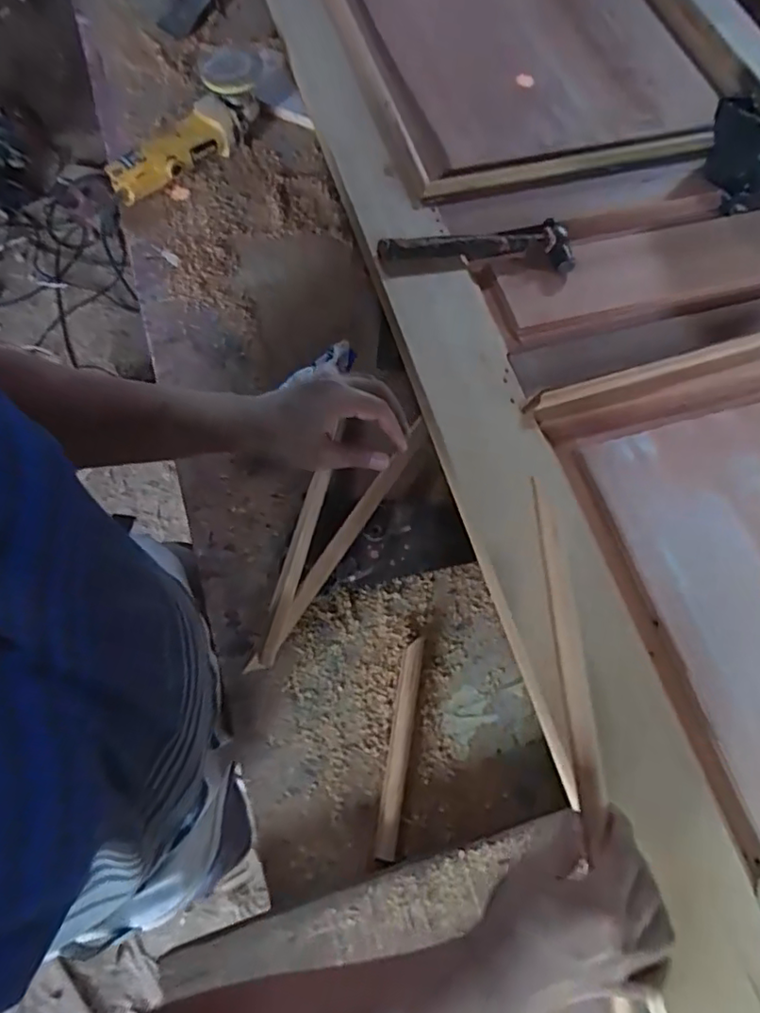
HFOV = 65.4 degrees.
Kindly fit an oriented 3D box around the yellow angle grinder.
[{"bbox_3d":[-0.289,-0.567,0.905,0.093,0.090,0.286,43,87,14],"label":"yellow angle grinder"}]

